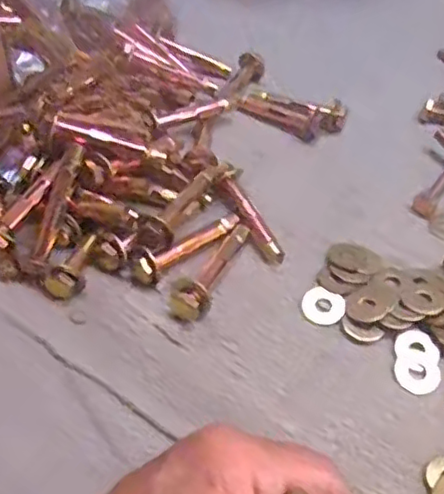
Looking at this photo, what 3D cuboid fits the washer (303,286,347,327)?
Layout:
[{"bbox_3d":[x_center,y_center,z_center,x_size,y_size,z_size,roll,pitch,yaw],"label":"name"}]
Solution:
[{"bbox_3d":[0.051,0.030,0.318,0.021,0.004,0.020,2,48,-2],"label":"washer"}]

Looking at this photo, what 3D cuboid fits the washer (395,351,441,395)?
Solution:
[{"bbox_3d":[0.091,0.058,0.299,0.020,0.004,0.021,2,48,-2],"label":"washer"}]

